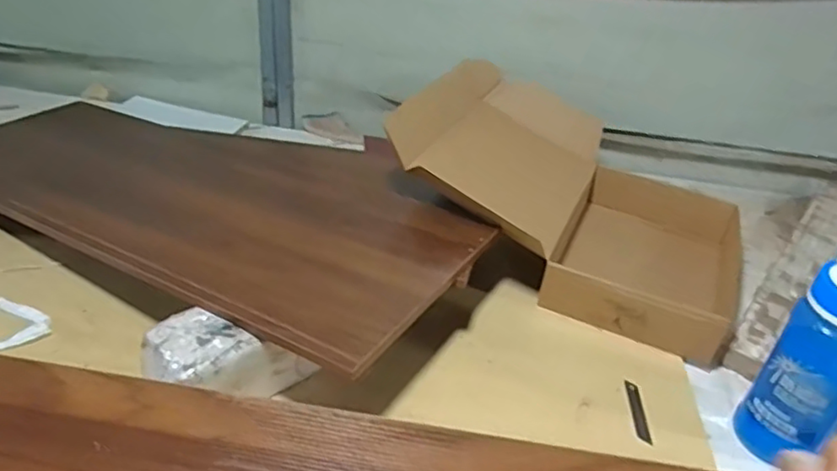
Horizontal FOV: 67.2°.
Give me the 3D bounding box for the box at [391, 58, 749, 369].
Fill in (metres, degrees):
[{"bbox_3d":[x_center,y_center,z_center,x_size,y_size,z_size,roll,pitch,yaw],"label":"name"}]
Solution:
[{"bbox_3d":[0.259,-0.068,1.072,0.588,0.202,0.453,22,37,22],"label":"box"}]

